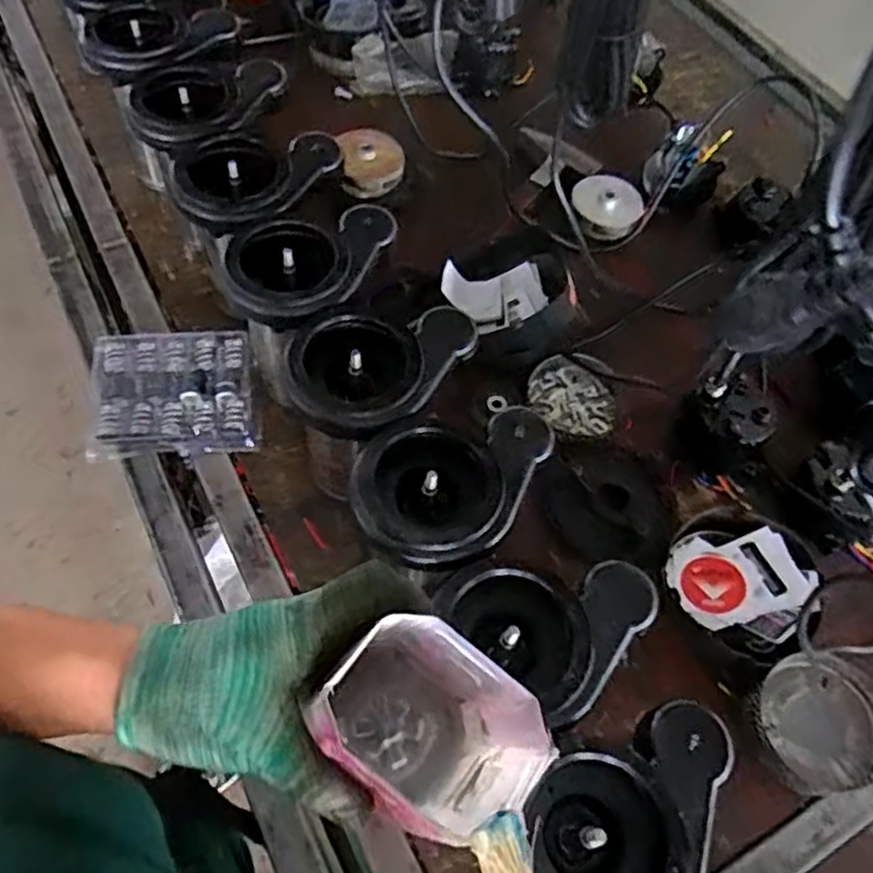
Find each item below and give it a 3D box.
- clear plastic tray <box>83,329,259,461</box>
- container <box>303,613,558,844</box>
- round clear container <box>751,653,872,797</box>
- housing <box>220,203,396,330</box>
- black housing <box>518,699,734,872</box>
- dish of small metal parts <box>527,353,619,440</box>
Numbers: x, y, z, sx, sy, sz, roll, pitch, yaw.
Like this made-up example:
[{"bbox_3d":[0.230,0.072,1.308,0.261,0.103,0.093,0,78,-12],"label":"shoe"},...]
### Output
[{"bbox_3d":[-0.275,-0.046,0.763,0.156,0.037,0.140,-5,60,-8],"label":"clear plastic tray"},{"bbox_3d":[-0.007,0.141,0.356,0.107,0.116,0.071,30,61,13],"label":"container"},{"bbox_3d":[0.327,0.246,0.627,0.100,0.036,0.105,-31,66,-21],"label":"round clear container"},{"bbox_3d":[-0.122,-0.163,0.676,0.127,0.034,0.170,23,60,9],"label":"housing"},{"bbox_3d":[0.120,0.240,0.447,0.161,0.045,0.110,-20,63,-16],"label":"black housing"},{"bbox_3d":[0.156,-0.045,0.815,0.096,0.026,0.103,2,59,-3],"label":"dish of small metal parts"}]

